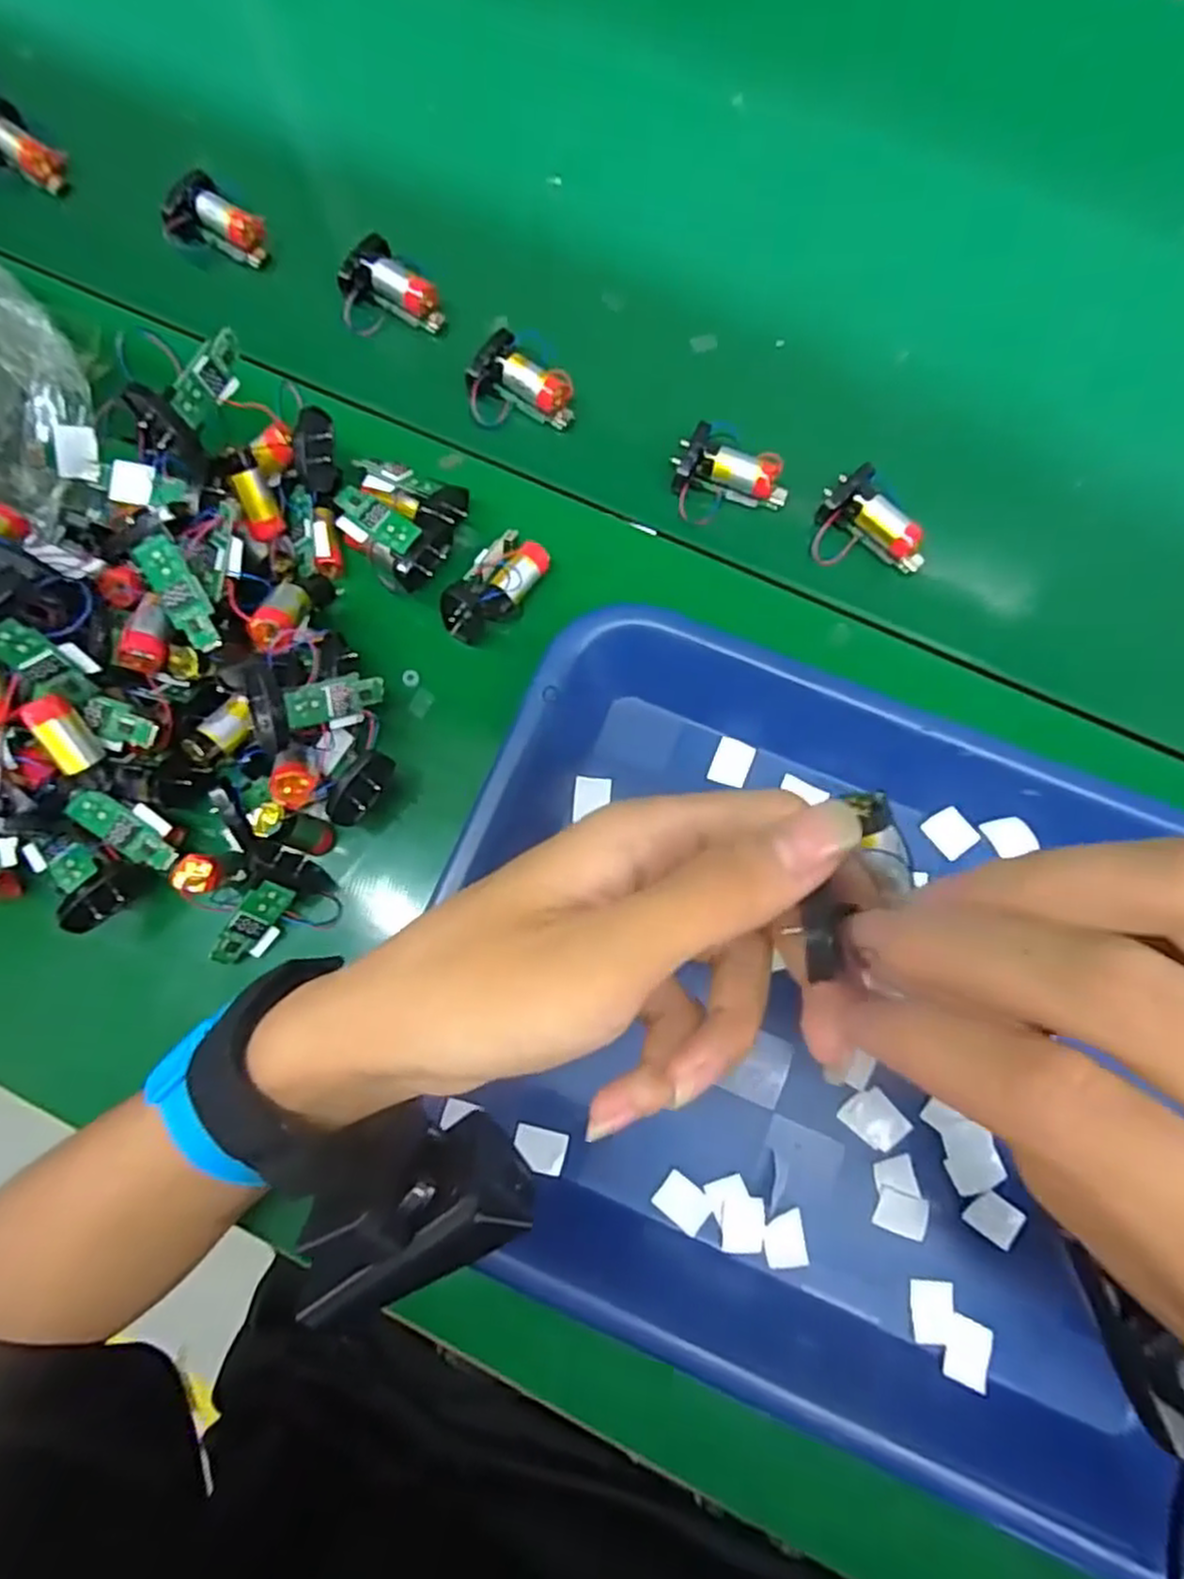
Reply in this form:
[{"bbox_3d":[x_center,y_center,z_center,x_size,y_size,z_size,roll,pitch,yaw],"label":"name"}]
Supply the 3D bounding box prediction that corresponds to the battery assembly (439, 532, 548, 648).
[{"bbox_3d":[-0.043,-0.090,0.332,0.023,0.032,0.055,37,84,10],"label":"battery assembly"}]

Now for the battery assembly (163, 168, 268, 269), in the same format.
[{"bbox_3d":[-0.191,-0.288,0.380,0.050,0.018,0.033,33,84,10],"label":"battery assembly"}]

